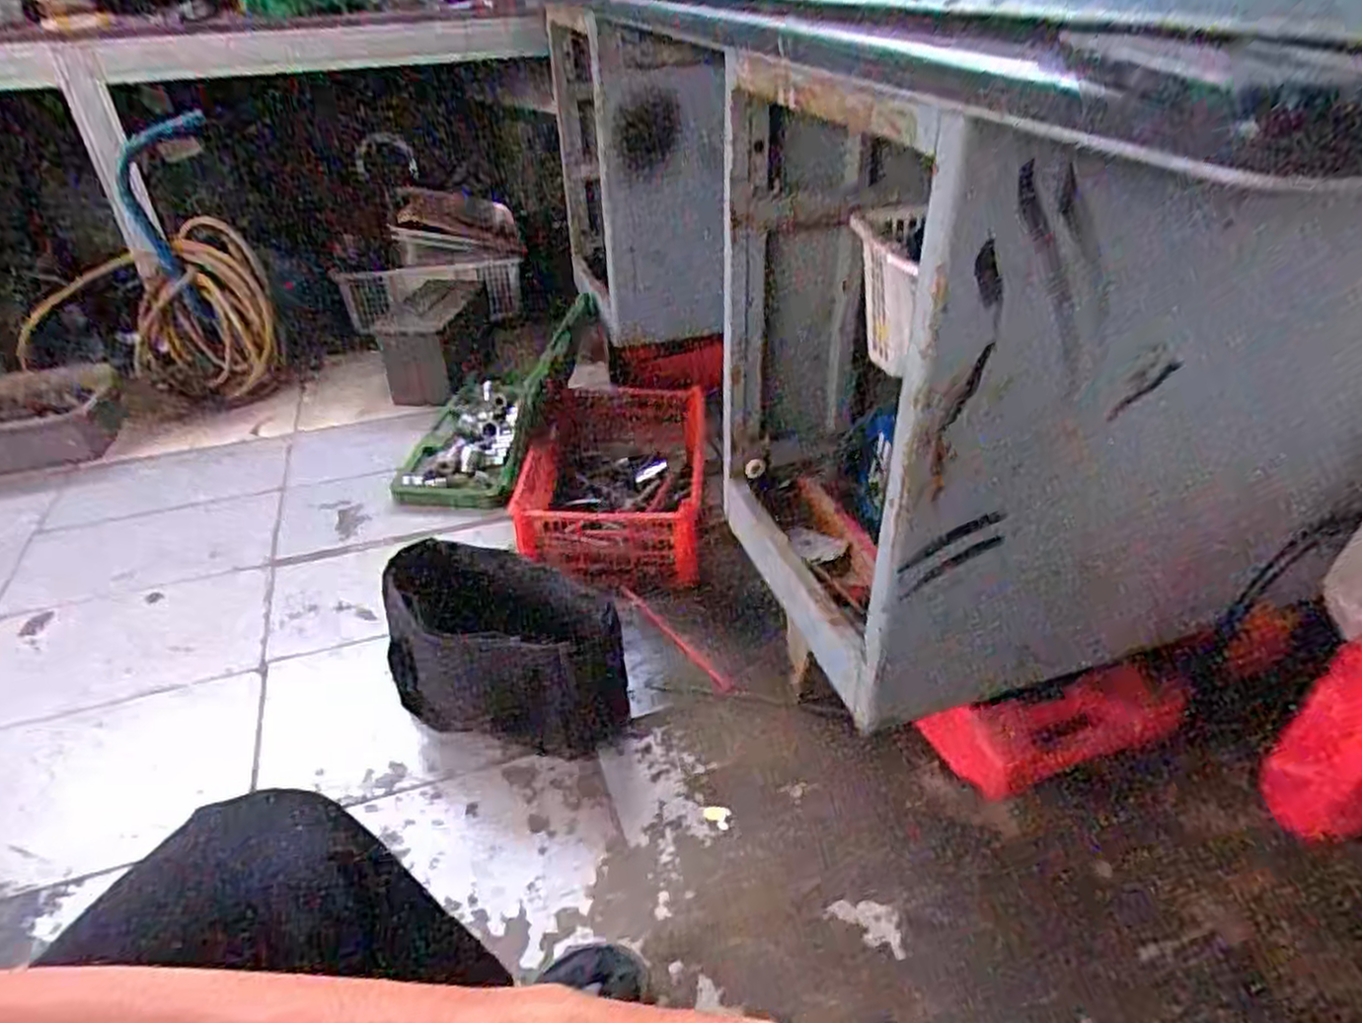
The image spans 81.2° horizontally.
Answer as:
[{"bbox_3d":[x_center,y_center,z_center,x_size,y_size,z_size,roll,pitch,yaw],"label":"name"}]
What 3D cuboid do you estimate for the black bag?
[{"bbox_3d":[-0.223,0.176,1.023,0.312,0.181,0.175,4,36,7],"label":"black bag"}]

